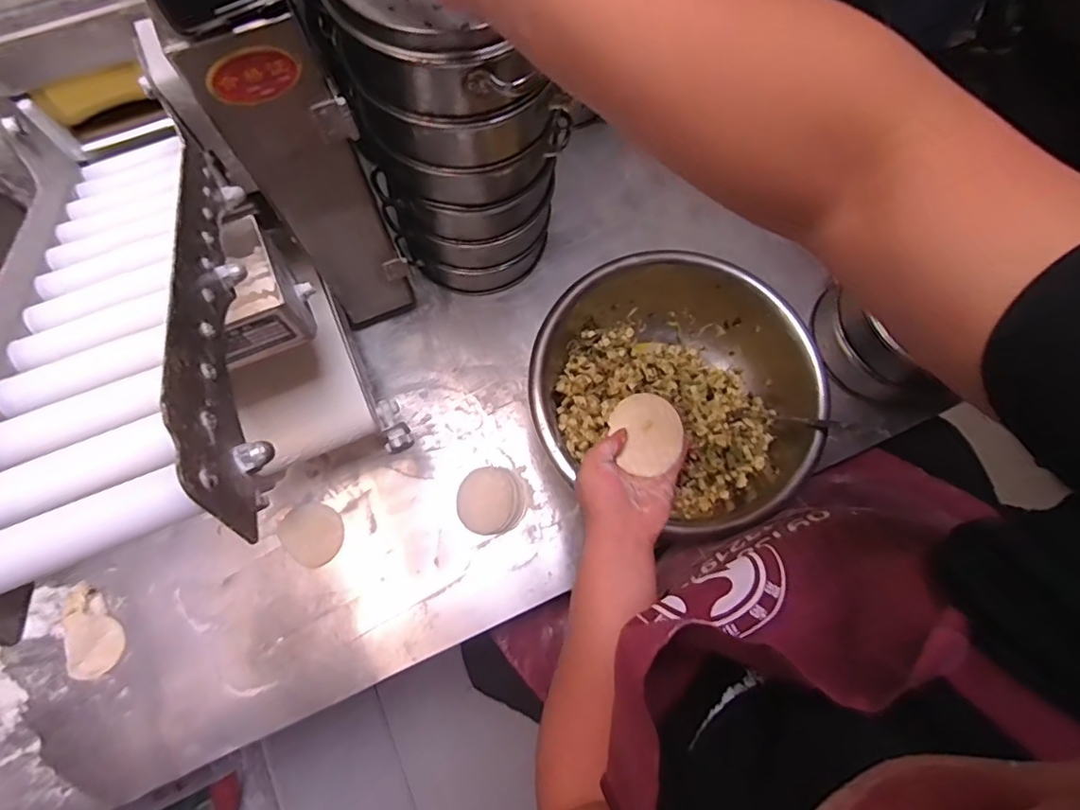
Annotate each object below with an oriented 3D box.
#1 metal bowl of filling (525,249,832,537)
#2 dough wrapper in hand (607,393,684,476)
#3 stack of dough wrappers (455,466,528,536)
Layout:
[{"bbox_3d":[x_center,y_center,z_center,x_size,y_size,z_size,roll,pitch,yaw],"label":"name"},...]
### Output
[{"bbox_3d":[0.151,-0.008,0.655,0.310,0.111,0.307,0,74,-2],"label":"metal bowl of filling"},{"bbox_3d":[0.104,0.027,0.538,0.066,0.010,0.074,-24,88,-8],"label":"dough wrapper in hand"},{"bbox_3d":[-0.058,0.113,0.661,0.080,0.037,0.078,-24,77,-8],"label":"stack of dough wrappers"}]

